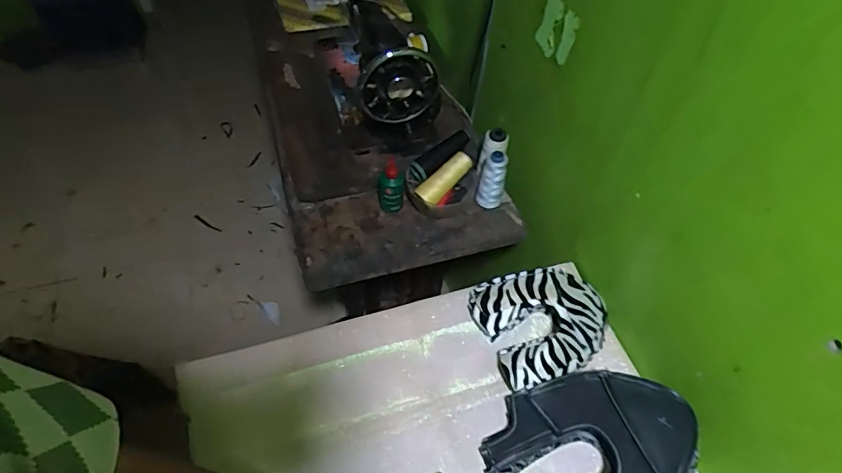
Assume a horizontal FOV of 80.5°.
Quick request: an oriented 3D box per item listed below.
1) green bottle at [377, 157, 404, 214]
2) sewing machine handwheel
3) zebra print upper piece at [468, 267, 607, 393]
[{"bbox_3d":[-0.052,-0.087,0.845,0.043,0.094,0.041,-2,53,-4],"label":"green bottle"},{"bbox_3d":[-0.035,-0.245,0.819,0.127,0.132,0.029,-12,54,-11],"label":"sewing machine handwheel"},{"bbox_3d":[0.170,0.120,0.714,0.168,0.075,0.163,-19,56,-16],"label":"zebra print upper piece"}]

